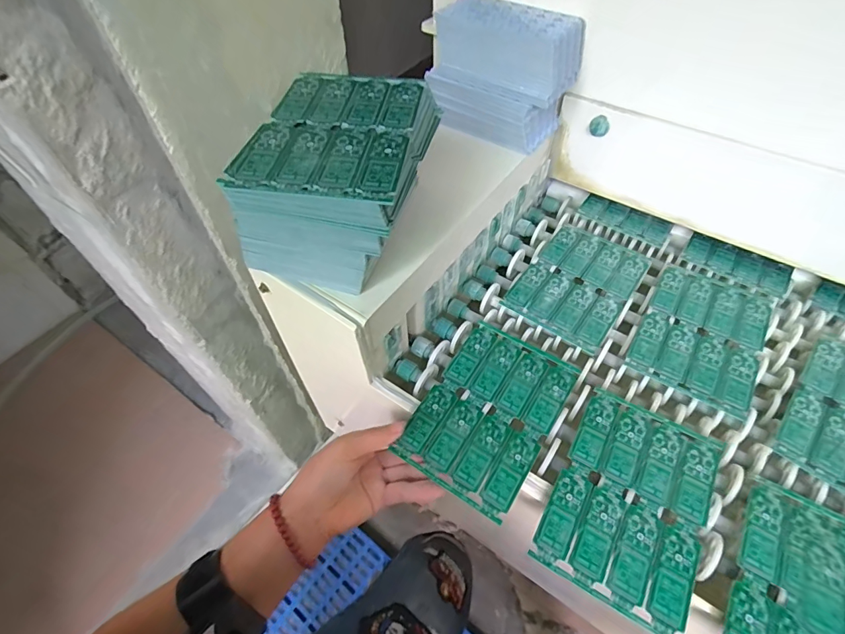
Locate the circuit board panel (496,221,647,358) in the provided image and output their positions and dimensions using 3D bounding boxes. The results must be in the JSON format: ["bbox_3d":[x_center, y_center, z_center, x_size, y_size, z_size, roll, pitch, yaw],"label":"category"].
[{"bbox_3d":[0.191,-0.045,0.530,0.118,0.004,0.170,31,59,23],"label":"circuit board panel"}]

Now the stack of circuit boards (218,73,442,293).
[{"bbox_3d":[-0.074,-0.114,0.388,0.150,0.120,0.176,9,53,9],"label":"stack of circuit boards"}]

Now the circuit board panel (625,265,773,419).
[{"bbox_3d":[0.310,0.016,0.482,0.119,0.005,0.169,27,58,21],"label":"circuit board panel"}]

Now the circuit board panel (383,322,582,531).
[{"bbox_3d":[0.067,0.091,0.433,0.118,0.007,0.177,27,61,21],"label":"circuit board panel"}]

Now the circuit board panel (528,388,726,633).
[{"bbox_3d":[0.182,0.156,0.378,0.118,0.004,0.173,26,59,19],"label":"circuit board panel"}]

